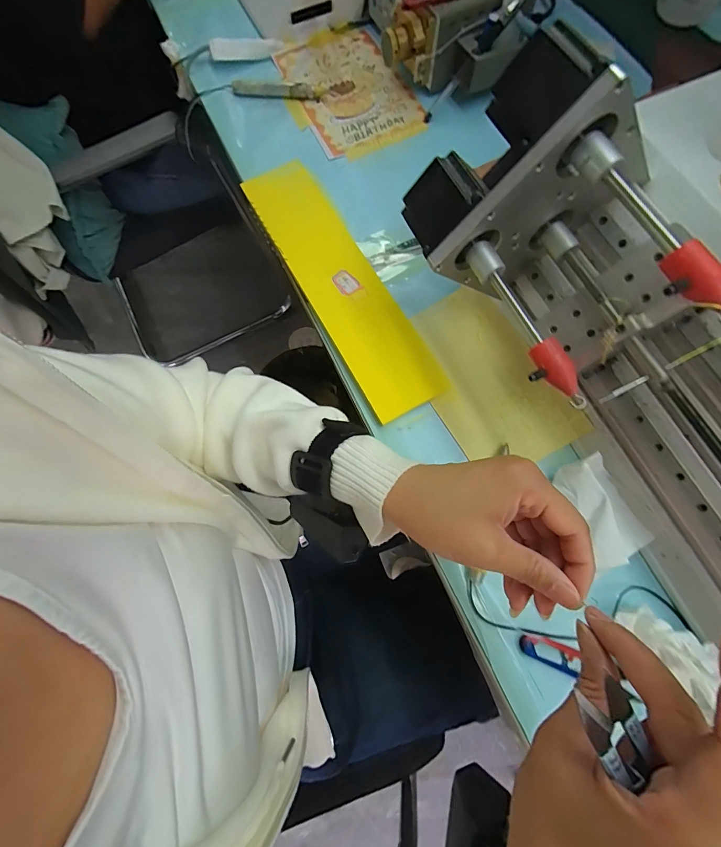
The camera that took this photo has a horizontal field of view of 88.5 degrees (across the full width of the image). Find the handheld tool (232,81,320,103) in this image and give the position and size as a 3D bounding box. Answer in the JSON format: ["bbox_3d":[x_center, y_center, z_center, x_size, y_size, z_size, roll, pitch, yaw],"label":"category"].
[{"bbox_3d":[-0.116,-0.451,0.501,0.117,0.017,0.015,10,74,5],"label":"handheld tool"}]

